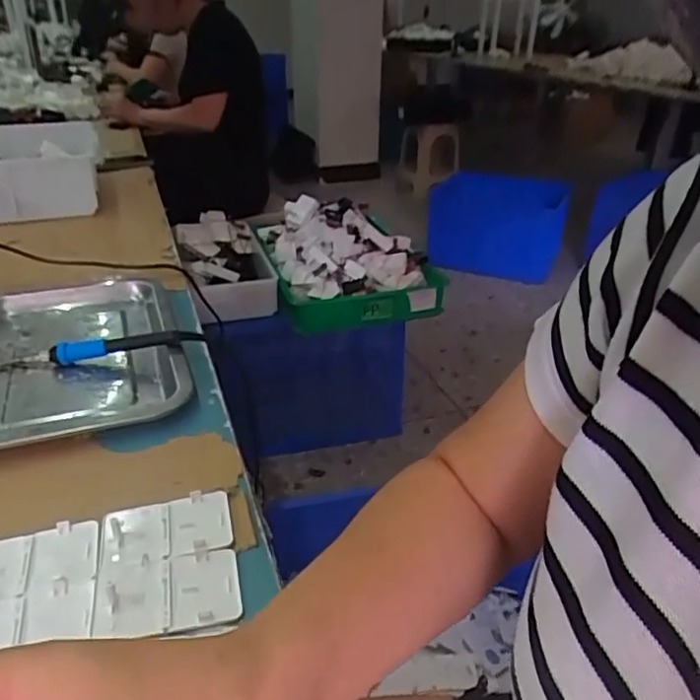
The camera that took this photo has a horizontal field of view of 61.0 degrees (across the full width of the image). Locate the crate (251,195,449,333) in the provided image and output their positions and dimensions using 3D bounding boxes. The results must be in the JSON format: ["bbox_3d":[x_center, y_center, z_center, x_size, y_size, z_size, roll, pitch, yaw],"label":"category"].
[{"bbox_3d":[-0.021,-0.265,1.625,0.410,0.190,0.533,-6,30,-13],"label":"crate"}]

